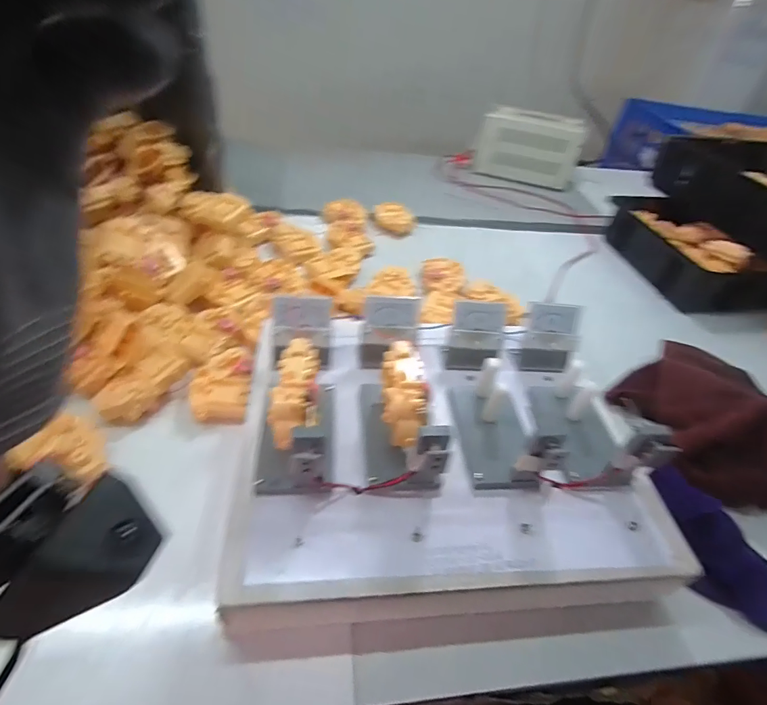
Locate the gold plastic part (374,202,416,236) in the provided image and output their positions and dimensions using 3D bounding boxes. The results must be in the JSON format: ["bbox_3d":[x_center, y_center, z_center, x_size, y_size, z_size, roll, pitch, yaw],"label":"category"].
[{"bbox_3d":[0.023,-0.268,0.843,0.080,0.052,0.032,10,44,1],"label":"gold plastic part"}]

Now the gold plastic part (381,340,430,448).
[{"bbox_3d":[0.018,0.033,0.372,0.037,0.029,0.099,1,57,-7],"label":"gold plastic part"}]

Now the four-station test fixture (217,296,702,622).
[{"bbox_3d":[0.064,0.080,0.405,0.379,0.123,0.274,1,45,-8],"label":"four-station test fixture"}]

